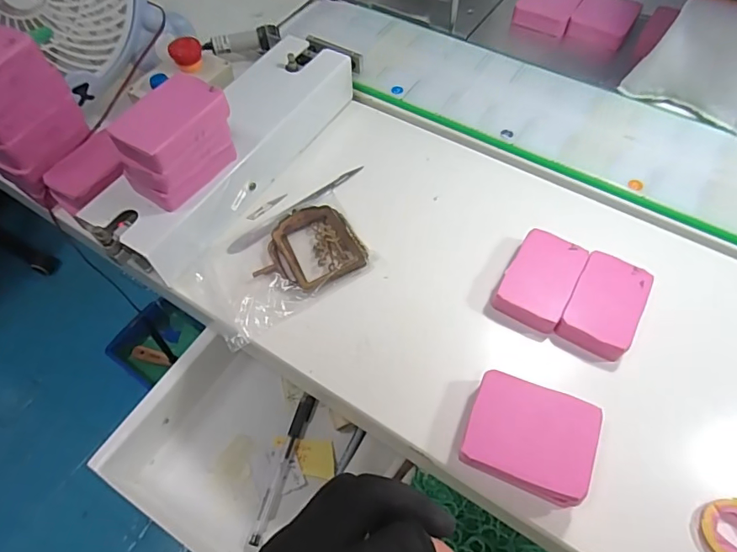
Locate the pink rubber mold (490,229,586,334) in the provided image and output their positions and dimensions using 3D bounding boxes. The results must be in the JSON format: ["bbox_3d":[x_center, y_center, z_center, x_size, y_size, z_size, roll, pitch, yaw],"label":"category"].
[{"bbox_3d":[0.125,0.002,0.350,0.047,0.017,0.072,25,63,17],"label":"pink rubber mold"}]

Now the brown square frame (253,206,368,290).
[{"bbox_3d":[-0.047,-0.020,0.373,0.076,0.009,0.069,-25,61,-12],"label":"brown square frame"}]

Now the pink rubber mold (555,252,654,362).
[{"bbox_3d":[0.166,0.019,0.338,0.046,0.015,0.072,27,64,18],"label":"pink rubber mold"}]

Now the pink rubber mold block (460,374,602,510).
[{"bbox_3d":[0.095,0.096,0.289,0.069,0.025,0.060,21,62,15],"label":"pink rubber mold block"}]

